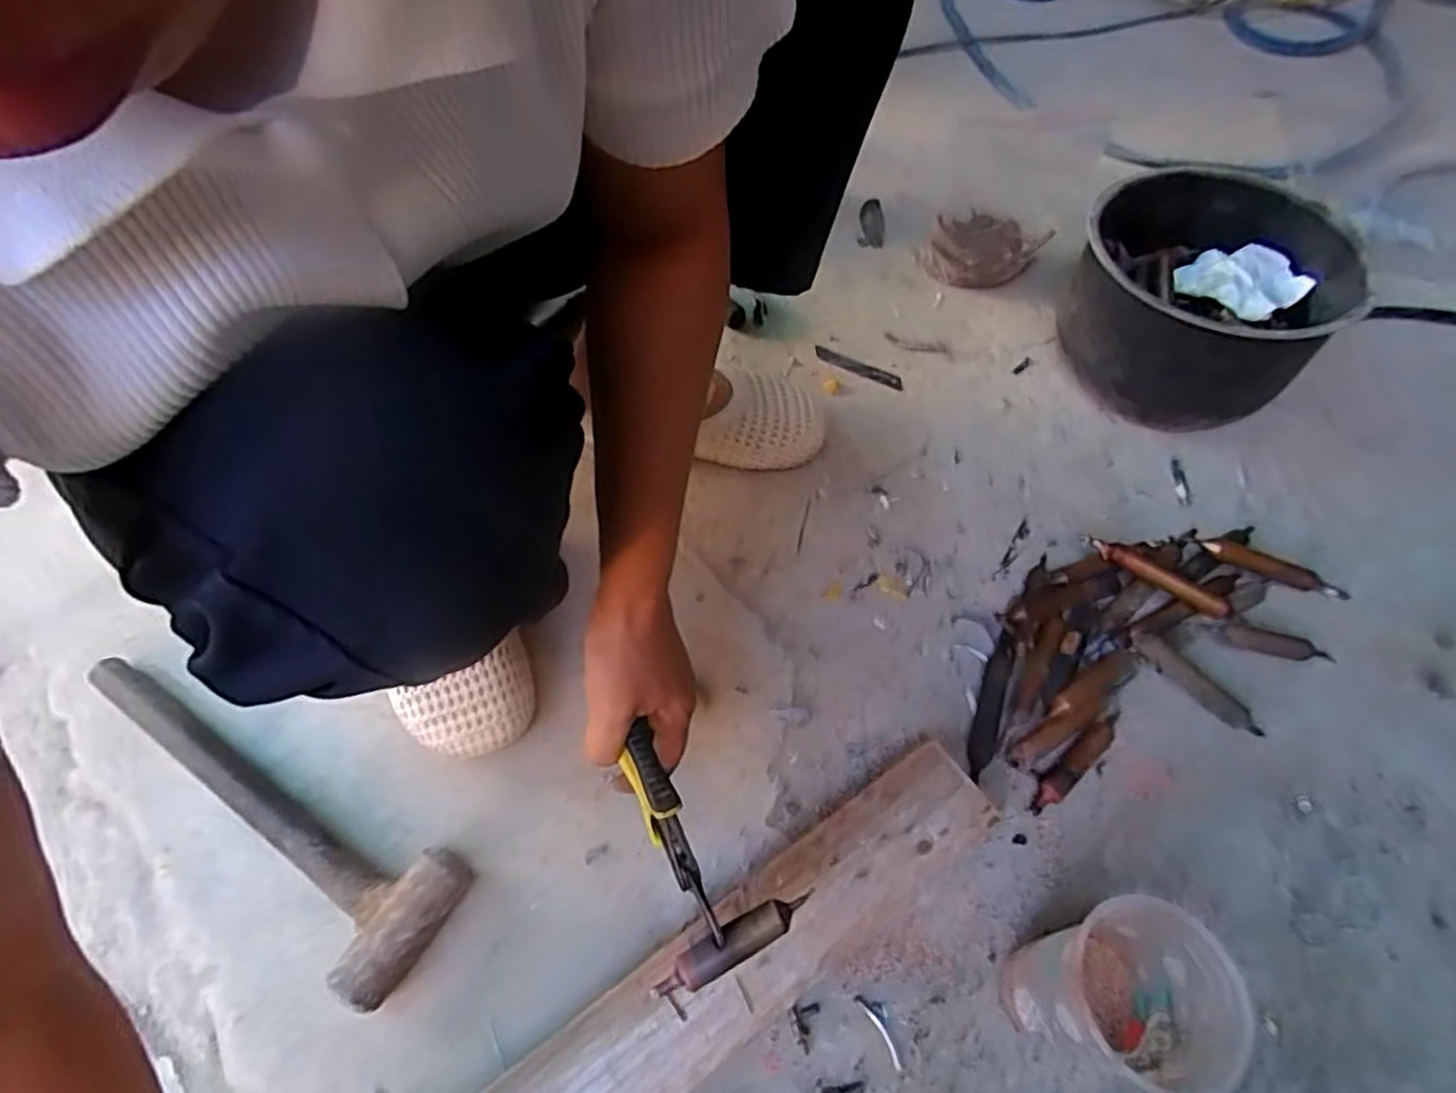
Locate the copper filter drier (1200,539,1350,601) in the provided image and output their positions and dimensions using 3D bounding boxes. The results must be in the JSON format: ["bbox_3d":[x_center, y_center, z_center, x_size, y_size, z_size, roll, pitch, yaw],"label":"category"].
[{"bbox_3d":[0.462,0.018,0.605,0.119,0.020,0.020,20,62,-2],"label":"copper filter drier"}]

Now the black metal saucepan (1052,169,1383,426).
[{"bbox_3d":[0.441,-0.229,0.678,0.216,0.150,0.214,-1,60,2],"label":"black metal saucepan"}]

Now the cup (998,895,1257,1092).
[{"bbox_3d":[0.220,0.257,0.417,0.078,0.141,0.080,-1,60,2],"label":"cup"}]

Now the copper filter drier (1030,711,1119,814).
[{"bbox_3d":[0.265,0.162,0.540,0.101,0.020,0.022,-36,65,-17],"label":"copper filter drier"}]

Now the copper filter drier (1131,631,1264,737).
[{"bbox_3d":[0.371,0.106,0.565,0.113,0.022,0.023,39,68,2],"label":"copper filter drier"}]

